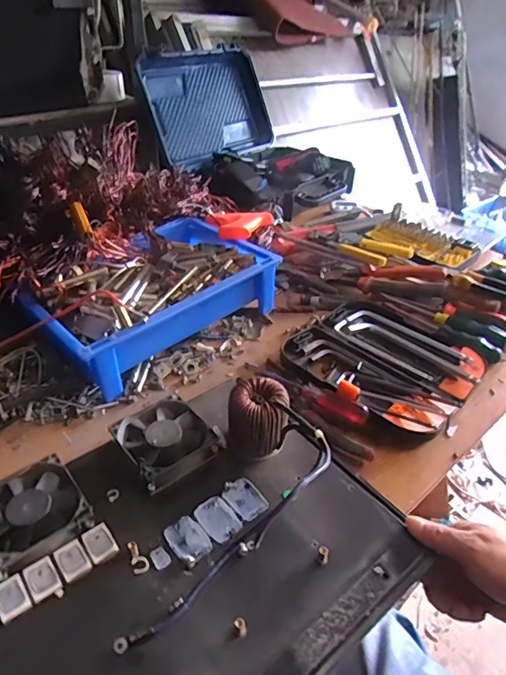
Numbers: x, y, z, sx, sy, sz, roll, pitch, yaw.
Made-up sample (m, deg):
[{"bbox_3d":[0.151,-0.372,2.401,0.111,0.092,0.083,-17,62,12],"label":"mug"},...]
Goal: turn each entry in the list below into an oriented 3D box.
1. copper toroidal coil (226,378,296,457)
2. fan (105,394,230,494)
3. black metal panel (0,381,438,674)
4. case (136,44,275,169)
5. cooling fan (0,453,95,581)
[{"bbox_3d":[0.006,0.082,0.470,0.054,0.067,0.055,-9,40,-14],"label":"copper toroidal coil"},{"bbox_3d":[-0.084,0.100,0.473,0.089,0.025,0.087,-26,47,-32],"label":"fan"},{"bbox_3d":[-0.077,0.186,0.380,0.381,0.012,0.267,-25,47,-31],"label":"black metal panel"},{"bbox_3d":[-0.090,-0.543,1.111,0.346,0.243,0.056,-33,26,-33],"label":"case"},{"bbox_3d":[-0.188,0.148,0.403,0.080,0.025,0.078,-27,47,-32],"label":"cooling fan"}]

